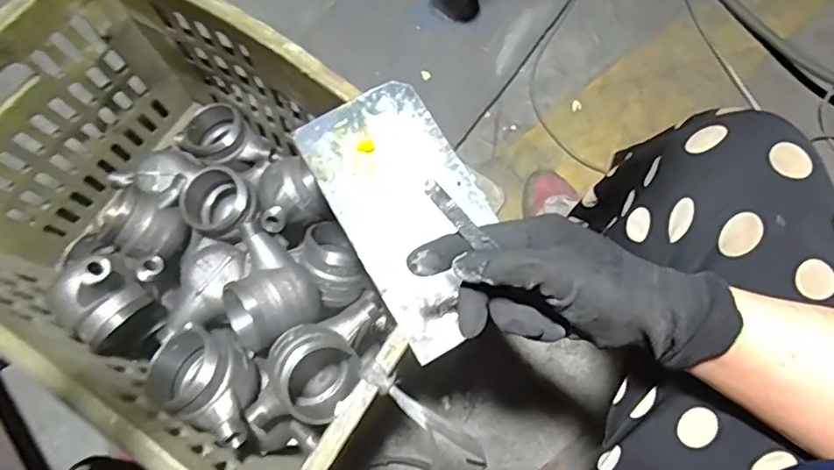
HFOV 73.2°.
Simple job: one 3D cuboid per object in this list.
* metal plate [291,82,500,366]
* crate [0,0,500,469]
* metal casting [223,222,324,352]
[{"bbox_3d":[-0.005,-0.024,0.506,0.124,0.007,0.237,-30,78,-9],"label":"metal plate"},{"bbox_3d":[-0.235,-0.001,0.663,0.531,0.321,0.369,36,78,9],"label":"crate"},{"bbox_3d":[-0.176,0.055,0.629,0.104,0.071,0.136,-27,77,-7],"label":"metal casting"}]

